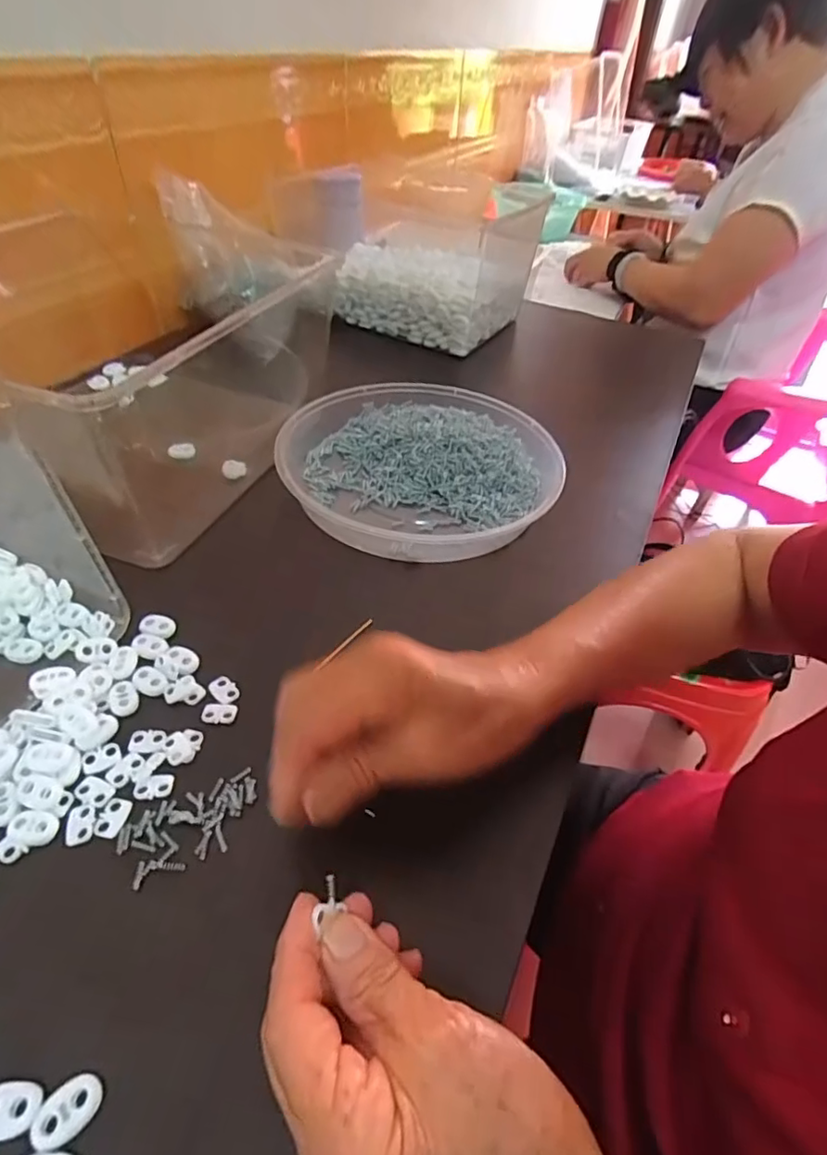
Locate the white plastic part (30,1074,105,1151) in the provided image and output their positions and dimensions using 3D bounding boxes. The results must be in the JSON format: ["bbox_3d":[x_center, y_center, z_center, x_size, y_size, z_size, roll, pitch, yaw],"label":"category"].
[{"bbox_3d":[-0.124,0.192,0.202,0.023,0.004,0.016,-25,52,-26],"label":"white plastic part"}]

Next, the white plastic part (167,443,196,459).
[{"bbox_3d":[-0.208,-0.114,0.504,0.023,0.006,0.018,-15,49,-19],"label":"white plastic part"}]

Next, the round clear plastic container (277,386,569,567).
[{"bbox_3d":[0.004,-0.104,0.480,0.225,0.033,0.218,2,45,-3],"label":"round clear plastic container"}]

